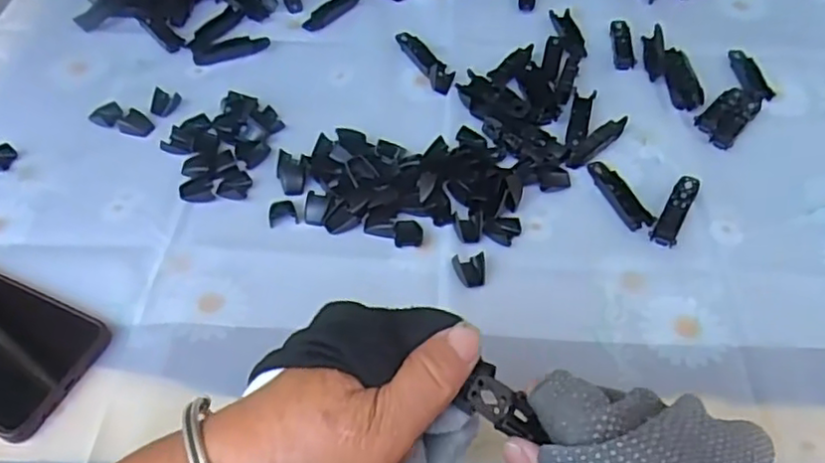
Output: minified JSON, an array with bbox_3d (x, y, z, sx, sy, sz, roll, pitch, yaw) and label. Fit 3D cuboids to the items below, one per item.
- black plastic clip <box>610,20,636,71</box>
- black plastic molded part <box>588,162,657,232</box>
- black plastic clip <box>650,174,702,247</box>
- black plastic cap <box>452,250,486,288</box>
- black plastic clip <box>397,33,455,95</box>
[{"bbox_3d":[0.182,-0.164,0.572,0.016,0.004,0.065,4,52,3],"label":"black plastic clip"},{"bbox_3d":[0.144,-0.027,0.464,0.018,0.005,0.066,-16,53,-13],"label":"black plastic molded part"},{"bbox_3d":[0.182,-0.016,0.453,0.016,0.007,0.067,27,56,19],"label":"black plastic clip"},{"bbox_3d":[0.036,0.024,0.422,0.021,0.010,0.025,2,52,2],"label":"black plastic cap"},{"bbox_3d":[0.011,-0.146,0.558,0.019,0.008,0.086,-21,55,-16],"label":"black plastic clip"}]

